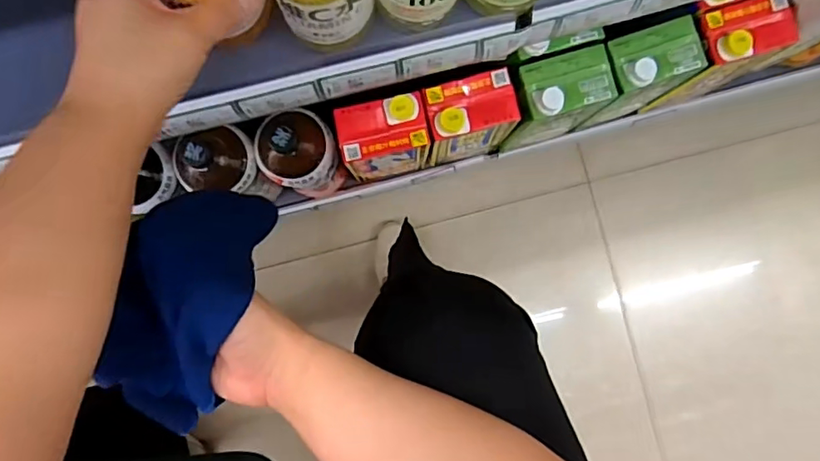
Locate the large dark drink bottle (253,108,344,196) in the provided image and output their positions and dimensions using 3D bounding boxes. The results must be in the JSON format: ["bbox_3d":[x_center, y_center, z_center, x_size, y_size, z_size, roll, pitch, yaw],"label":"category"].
[{"bbox_3d":[-0.123,-0.083,0.632,0.085,0.200,0.076,7,89,0],"label":"large dark drink bottle"}]

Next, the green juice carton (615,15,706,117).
[{"bbox_3d":[0.258,-0.179,0.645,0.100,0.182,0.062,-20,89,-1],"label":"green juice carton"}]

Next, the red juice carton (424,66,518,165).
[{"bbox_3d":[0.063,-0.125,0.649,0.090,0.184,0.059,-14,89,-1],"label":"red juice carton"}]

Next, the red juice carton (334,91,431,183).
[{"bbox_3d":[-0.029,-0.102,0.645,0.090,0.182,0.057,-12,89,-1],"label":"red juice carton"}]

